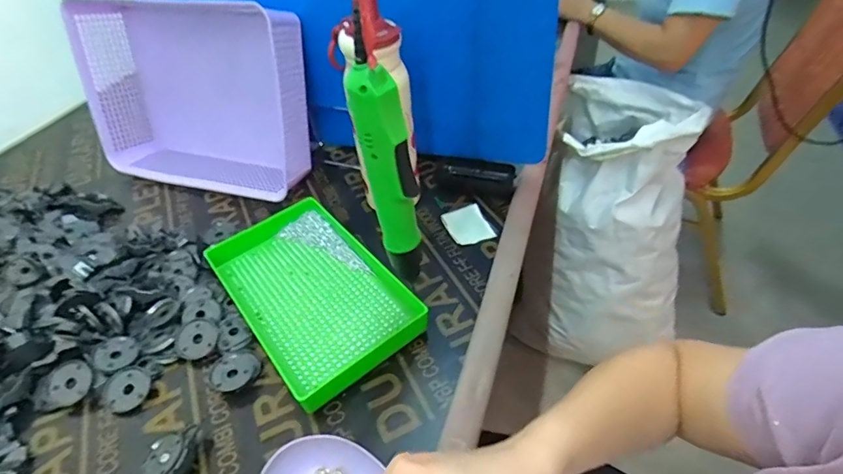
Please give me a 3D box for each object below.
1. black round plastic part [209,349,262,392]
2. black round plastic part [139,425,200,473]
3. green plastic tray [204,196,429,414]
[{"bbox_3d":[-0.191,0.137,0.469,0.045,0.015,0.047,-2,45,2],"label":"black round plastic part"},{"bbox_3d":[-0.221,0.200,0.406,0.049,0.022,0.048,-24,49,-20],"label":"black round plastic part"},{"bbox_3d":[-0.127,0.057,0.527,0.158,0.034,0.261,-31,51,-25],"label":"green plastic tray"}]

